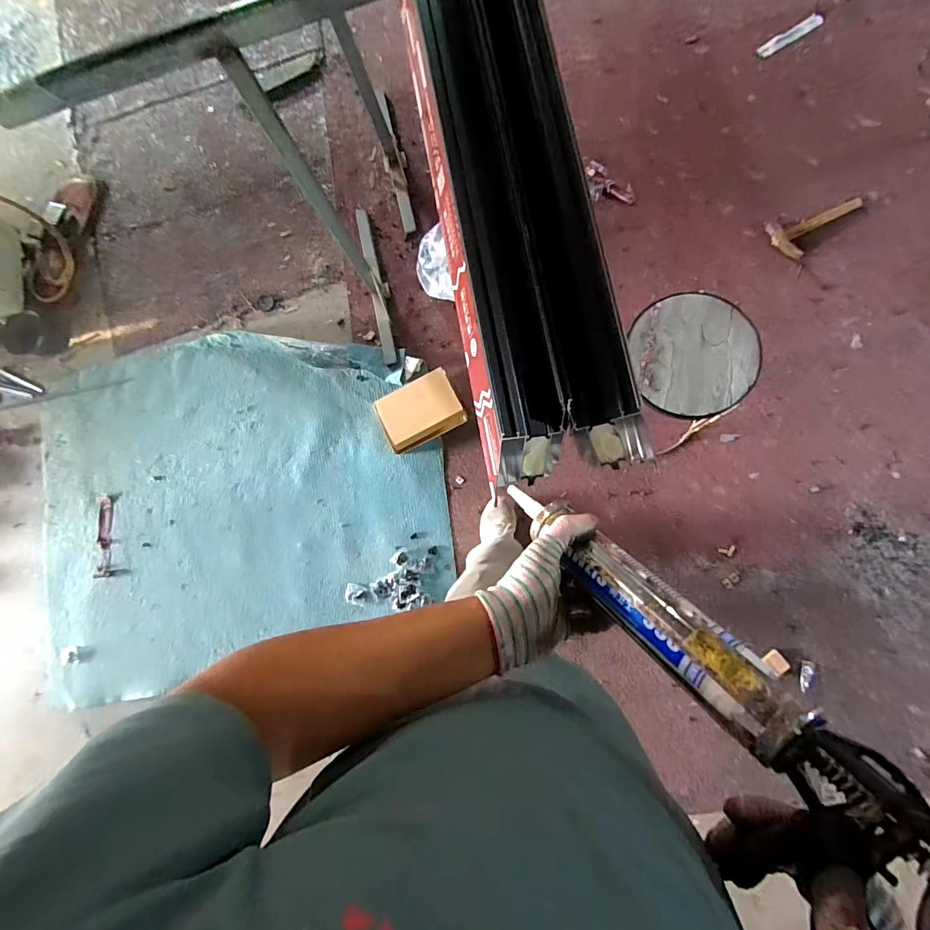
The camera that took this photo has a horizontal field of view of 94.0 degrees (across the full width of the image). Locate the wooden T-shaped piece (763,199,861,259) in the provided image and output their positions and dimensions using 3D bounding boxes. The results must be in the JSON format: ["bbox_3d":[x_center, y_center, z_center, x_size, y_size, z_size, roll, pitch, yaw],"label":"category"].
[{"bbox_3d":[1.094,-0.745,1.355,0.247,0.058,0.129,-21,81,17],"label":"wooden T-shaped piece"}]

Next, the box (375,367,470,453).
[{"bbox_3d":[-0.153,-0.180,1.452,0.272,0.054,0.206,-27,81,3],"label":"box"}]

